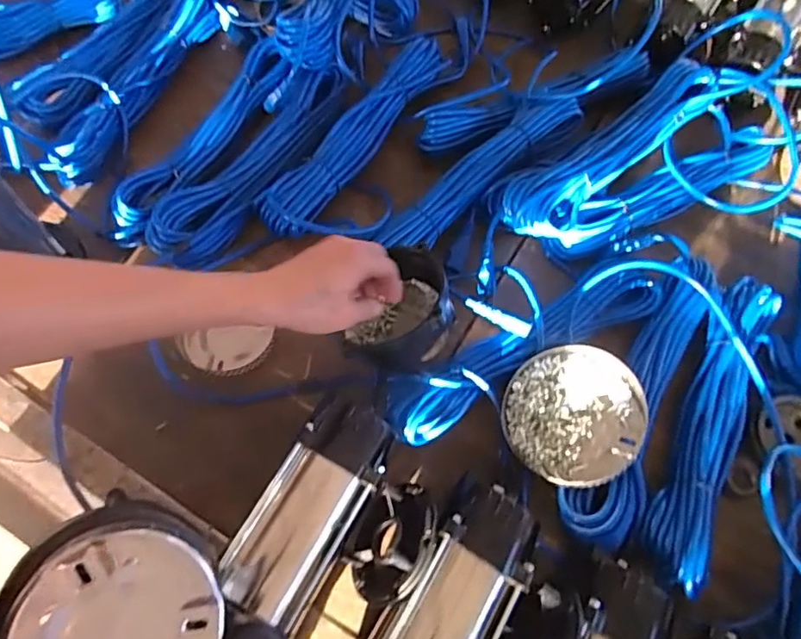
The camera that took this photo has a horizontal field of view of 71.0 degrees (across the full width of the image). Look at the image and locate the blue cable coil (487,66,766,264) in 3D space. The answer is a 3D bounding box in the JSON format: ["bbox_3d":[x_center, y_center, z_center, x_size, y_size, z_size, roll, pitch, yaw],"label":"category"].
[{"bbox_3d":[0.290,-0.199,0.706,0.376,0.066,0.151,-27,70,-15],"label":"blue cable coil"}]

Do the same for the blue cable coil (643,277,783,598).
[{"bbox_3d":[0.329,0.104,0.595,0.069,0.038,0.352,27,66,9],"label":"blue cable coil"}]

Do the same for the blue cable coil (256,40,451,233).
[{"bbox_3d":[-0.056,-0.240,0.713,0.073,0.044,0.343,31,67,10],"label":"blue cable coil"}]

